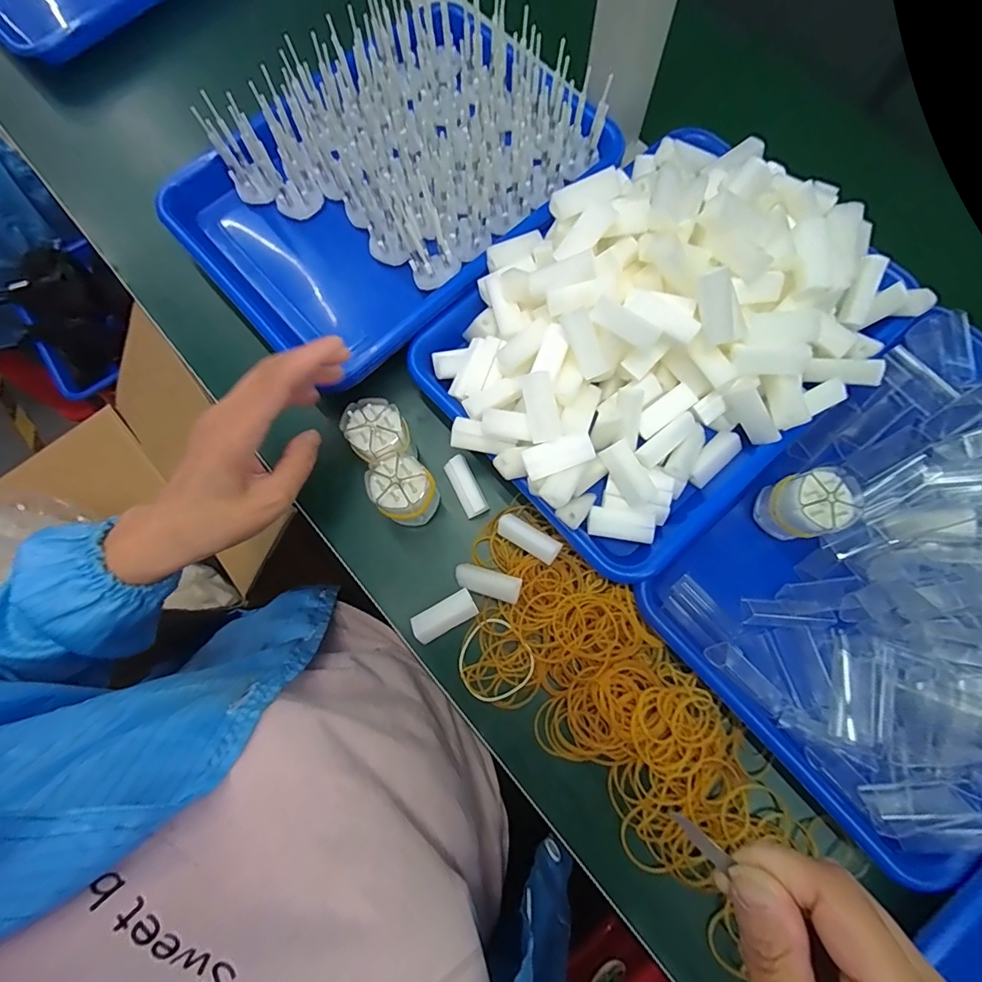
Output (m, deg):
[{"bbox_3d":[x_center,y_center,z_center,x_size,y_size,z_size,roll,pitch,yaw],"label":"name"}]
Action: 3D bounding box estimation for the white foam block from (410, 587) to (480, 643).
[{"bbox_3d":[-0.033,0.089,0.338,0.045,0.011,0.021,-29,77,-5],"label":"white foam block"}]

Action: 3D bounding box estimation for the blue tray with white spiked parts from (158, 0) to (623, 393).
[{"bbox_3d":[-0.083,-0.259,0.398,0.328,0.091,0.245,-41,79,-8],"label":"blue tray with white spiked parts"}]

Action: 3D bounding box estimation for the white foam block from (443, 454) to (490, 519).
[{"bbox_3d":[-0.019,-0.003,0.364,0.018,0.018,0.045,-27,77,-5],"label":"white foam block"}]

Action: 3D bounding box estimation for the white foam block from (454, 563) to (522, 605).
[{"bbox_3d":[-0.002,0.064,0.337,0.047,0.011,0.017,13,77,20],"label":"white foam block"}]

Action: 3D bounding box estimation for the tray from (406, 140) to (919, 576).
[{"bbox_3d":[0.119,-0.118,0.332,0.313,0.079,0.242,-38,78,-7],"label":"tray"}]

